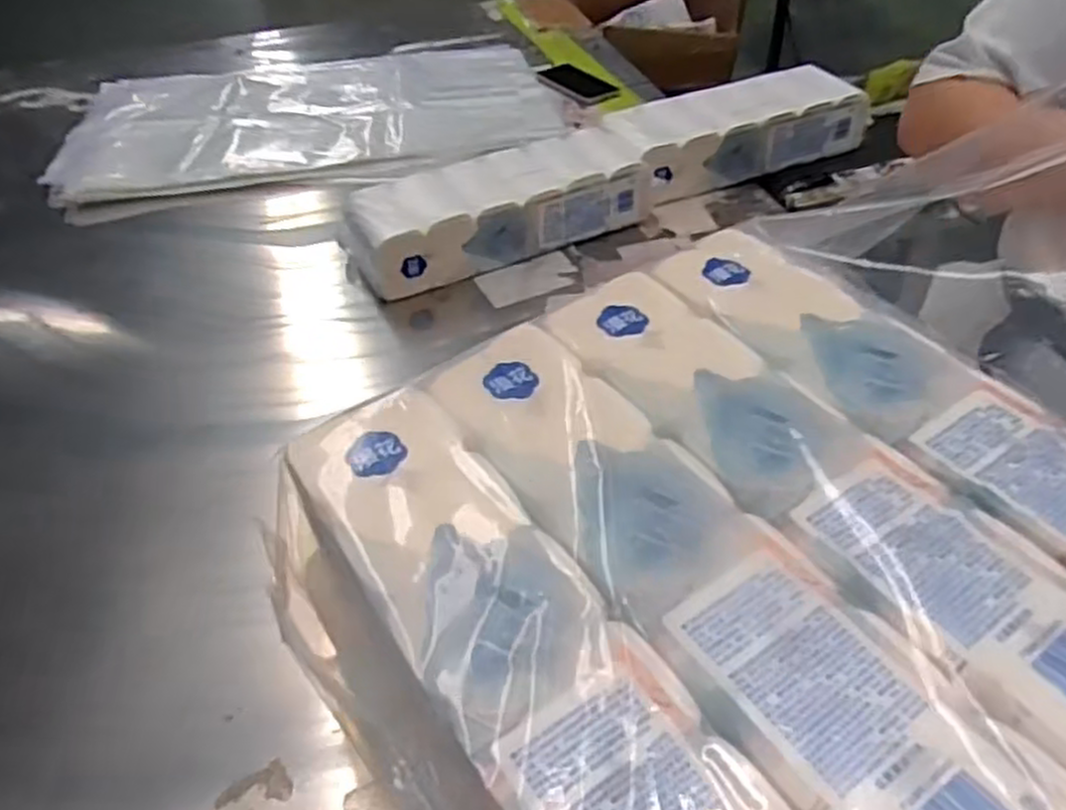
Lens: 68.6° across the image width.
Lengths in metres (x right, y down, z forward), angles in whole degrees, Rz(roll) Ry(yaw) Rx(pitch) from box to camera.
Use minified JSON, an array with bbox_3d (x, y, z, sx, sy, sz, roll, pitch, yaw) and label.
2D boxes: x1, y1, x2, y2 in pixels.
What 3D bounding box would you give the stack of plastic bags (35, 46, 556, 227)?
[{"bbox_3d":[-0.362,-0.501,1.314,0.801,0.057,0.446,-14,45,-10],"label":"stack of plastic bags"}]

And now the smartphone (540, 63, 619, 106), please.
[{"bbox_3d":[0.079,-0.580,1.402,0.091,0.011,0.149,-32,51,-26],"label":"smartphone"}]

